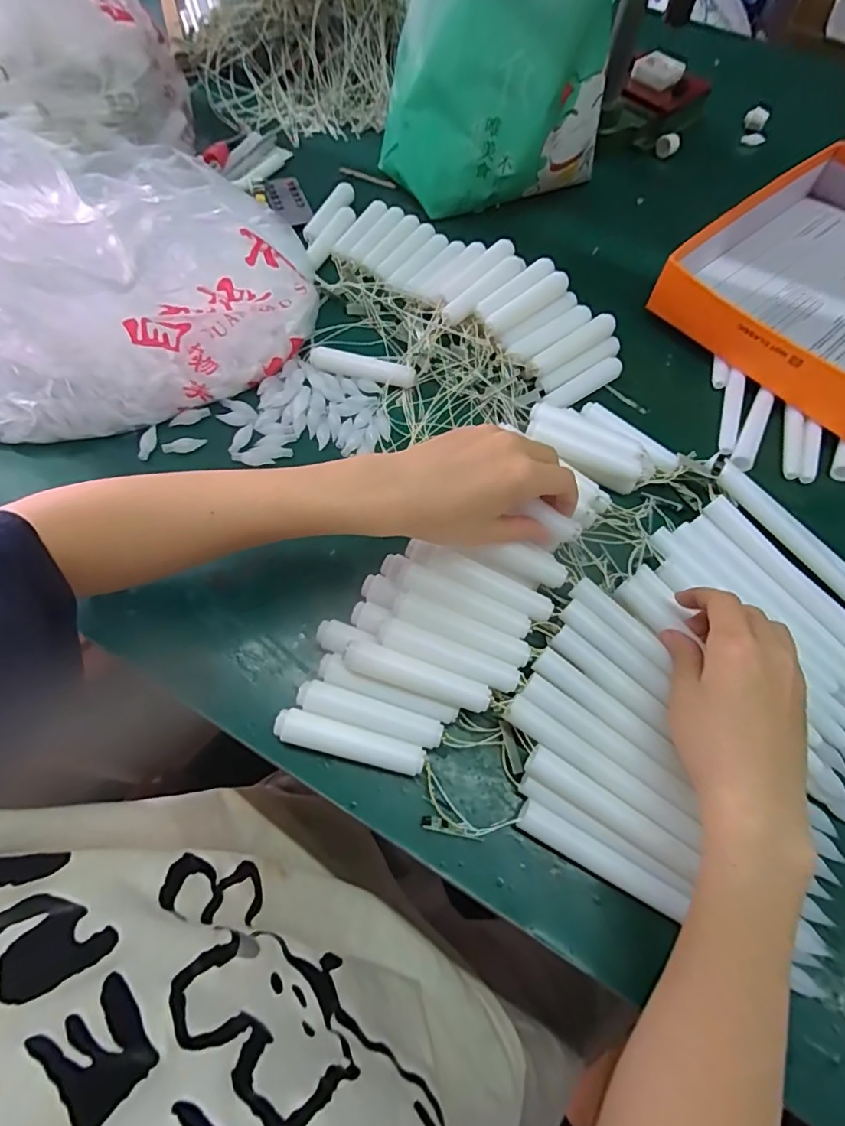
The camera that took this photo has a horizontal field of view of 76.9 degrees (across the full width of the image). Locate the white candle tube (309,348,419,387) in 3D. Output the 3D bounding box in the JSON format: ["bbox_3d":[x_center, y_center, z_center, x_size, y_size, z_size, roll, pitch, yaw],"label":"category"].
[{"bbox_3d":[-0.052,-0.170,0.466,0.092,0.018,0.019,11,64,1],"label":"white candle tube"}]

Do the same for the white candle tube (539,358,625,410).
[{"bbox_3d":[0.139,-0.153,0.462,0.086,0.016,0.017,-31,70,-18],"label":"white candle tube"}]

